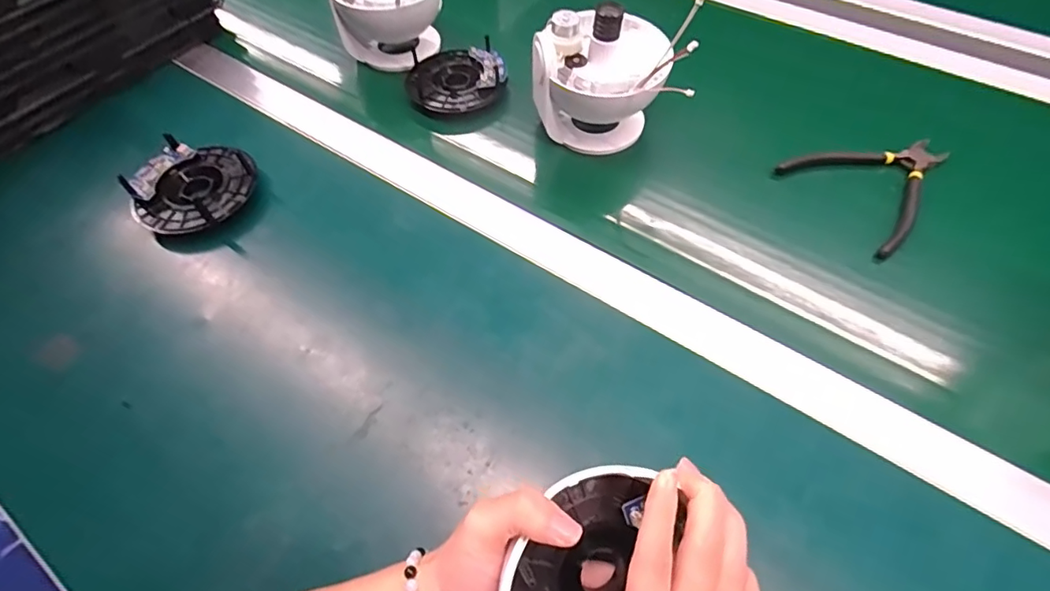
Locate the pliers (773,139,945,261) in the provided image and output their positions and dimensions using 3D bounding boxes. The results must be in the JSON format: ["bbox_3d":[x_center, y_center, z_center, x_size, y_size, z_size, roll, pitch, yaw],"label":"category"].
[{"bbox_3d":[0.314,-0.099,0.459,0.138,0.016,0.114,-26,61,-13],"label":"pliers"}]

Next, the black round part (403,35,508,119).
[{"bbox_3d":[-0.069,-0.221,0.535,0.093,0.028,0.089,-1,59,1],"label":"black round part"}]

